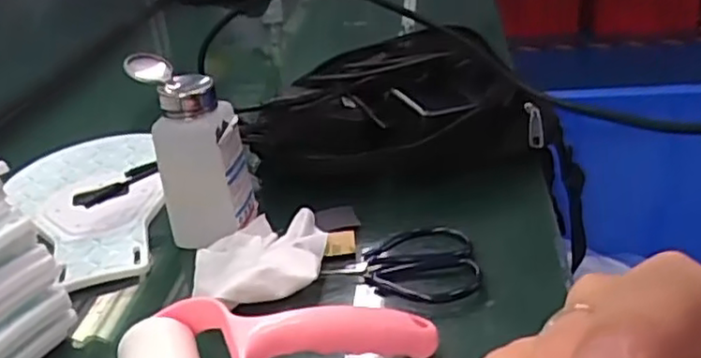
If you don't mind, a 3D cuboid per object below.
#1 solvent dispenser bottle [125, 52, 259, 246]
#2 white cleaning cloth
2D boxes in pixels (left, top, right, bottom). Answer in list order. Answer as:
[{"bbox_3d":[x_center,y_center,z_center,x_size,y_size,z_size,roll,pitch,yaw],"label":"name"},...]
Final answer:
[{"bbox_3d":[-0.114,-0.024,0.504,0.069,0.143,0.056,-5,25,12],"label":"solvent dispenser bottle"},{"bbox_3d":[-0.064,0.051,0.482,0.093,0.016,0.090,-10,29,-8],"label":"white cleaning cloth"}]

